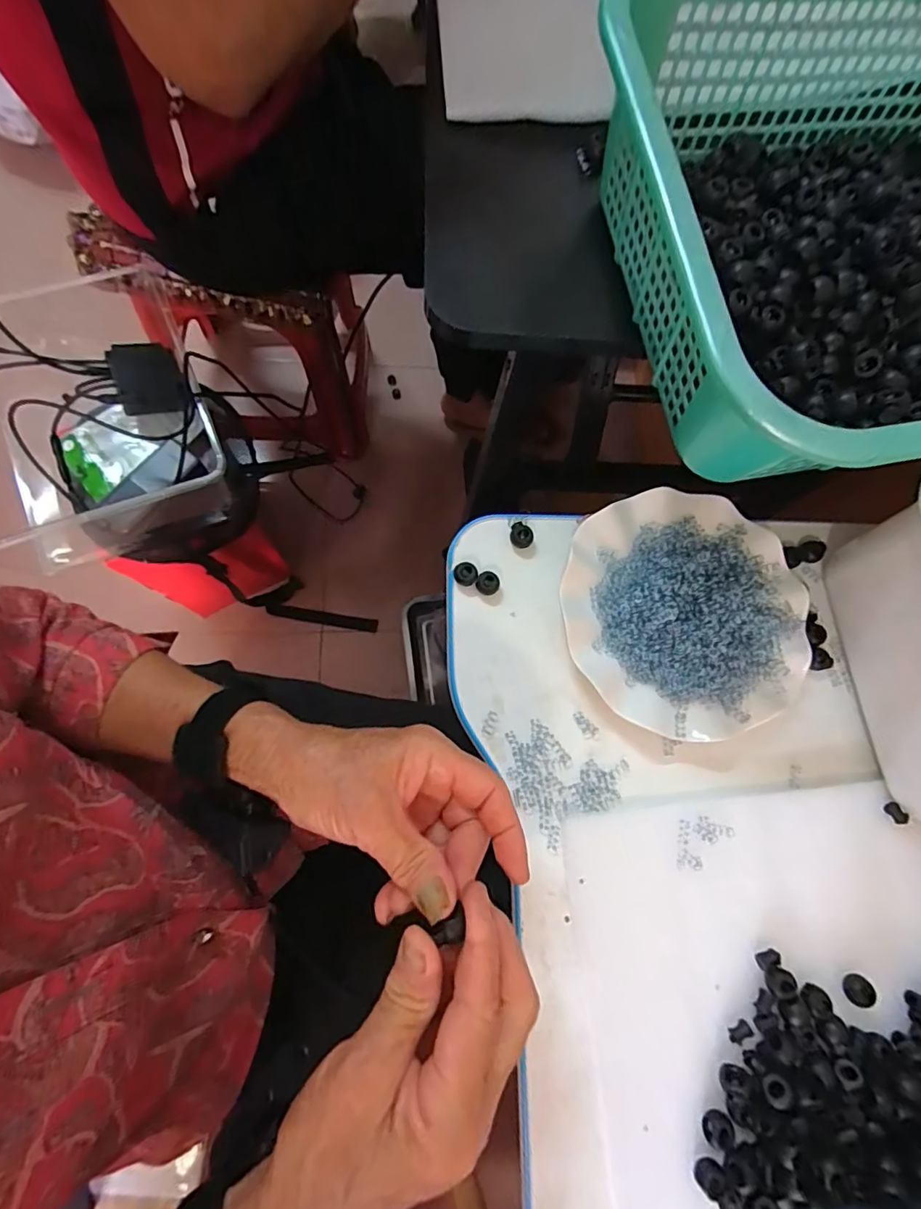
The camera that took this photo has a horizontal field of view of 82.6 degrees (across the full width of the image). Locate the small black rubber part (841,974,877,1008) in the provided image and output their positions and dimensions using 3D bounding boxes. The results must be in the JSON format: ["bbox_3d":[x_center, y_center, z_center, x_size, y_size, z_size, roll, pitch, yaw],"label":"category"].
[{"bbox_3d":[0.259,0.252,0.341,0.018,0.006,0.017,1,77,-5],"label":"small black rubber part"}]

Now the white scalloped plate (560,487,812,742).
[{"bbox_3d":[0.165,0.003,0.381,0.175,0.026,0.179,1,77,-5],"label":"white scalloped plate"}]

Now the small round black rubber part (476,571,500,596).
[{"bbox_3d":[0.021,-0.016,0.391,0.017,0.011,0.017,1,77,-5],"label":"small round black rubber part"}]

